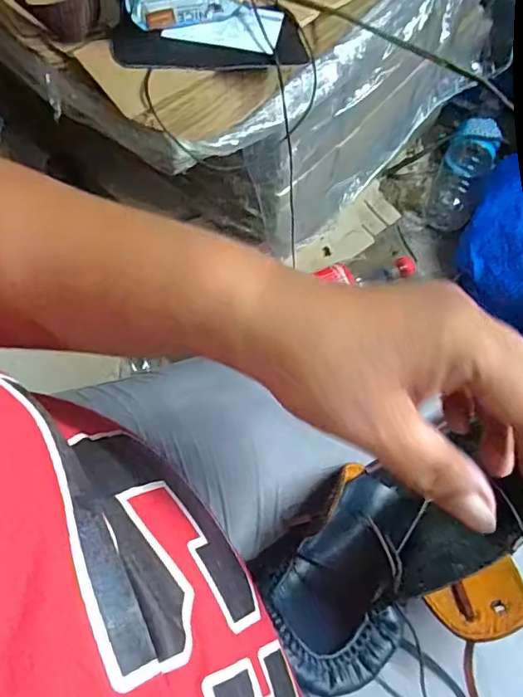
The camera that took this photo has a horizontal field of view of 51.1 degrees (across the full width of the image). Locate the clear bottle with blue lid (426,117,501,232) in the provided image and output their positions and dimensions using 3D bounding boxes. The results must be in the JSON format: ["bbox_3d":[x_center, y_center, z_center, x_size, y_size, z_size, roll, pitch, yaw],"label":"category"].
[{"bbox_3d":[0.328,-0.285,0.893,0.076,0.061,0.186,24,71,11],"label":"clear bottle with blue lid"}]

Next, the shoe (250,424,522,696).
[{"bbox_3d":[0.086,0.120,0.338,0.176,0.089,0.106,-22,69,-6],"label":"shoe"}]

